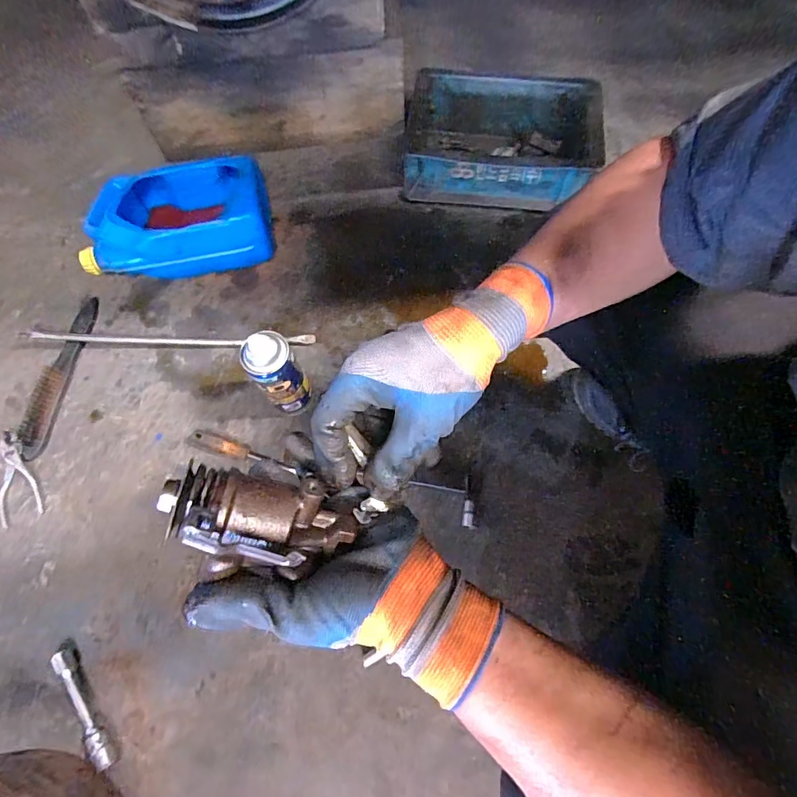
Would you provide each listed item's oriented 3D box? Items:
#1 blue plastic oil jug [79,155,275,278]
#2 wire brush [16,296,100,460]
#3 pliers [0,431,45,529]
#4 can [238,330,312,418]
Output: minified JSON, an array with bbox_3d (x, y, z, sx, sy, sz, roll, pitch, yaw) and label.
[{"bbox_3d":[-0.368,-0.307,0.783,0.296,0.113,0.194,-5,67,-2],"label":"blue plastic oil jug"},{"bbox_3d":[-0.539,-0.042,0.735,0.036,0.033,0.277,10,67,4],"label":"wire brush"},{"bbox_3d":[-0.581,0.114,0.691,0.057,0.014,0.145,-23,69,-10],"label":"pliers"},{"bbox_3d":[-0.165,-0.028,0.640,0.063,0.161,0.054,-33,71,-11],"label":"can"}]

